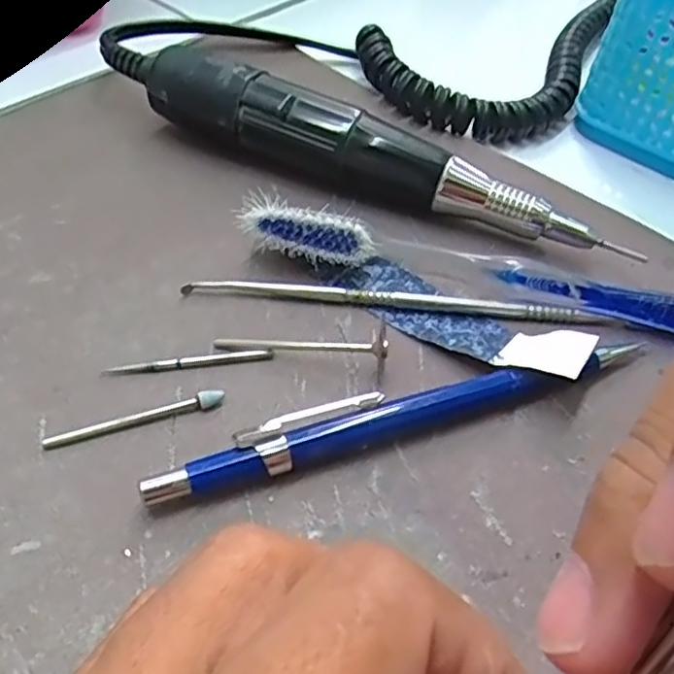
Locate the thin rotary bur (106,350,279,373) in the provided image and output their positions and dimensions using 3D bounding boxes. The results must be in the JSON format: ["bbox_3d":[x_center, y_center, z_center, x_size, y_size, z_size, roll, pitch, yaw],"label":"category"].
[{"bbox_3d":[-0.038,0.006,0.168,0.042,0.004,0.004,-5,50,-11],"label":"thin rotary bur"}]

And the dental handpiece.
[{"bbox_3d":[0.003,-0.062,0.215,0.192,0.031,0.024,21,50,12],"label":"dental handpiece"}]

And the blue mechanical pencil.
[{"bbox_3d":[0.022,0.017,0.161,0.135,0.012,0.010,-14,52,-18],"label":"blue mechanical pencil"}]

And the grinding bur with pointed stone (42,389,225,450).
[{"bbox_3d":[-0.048,0.019,0.156,0.042,0.004,0.005,-13,52,-18],"label":"grinding bur with pointed stone"}]

